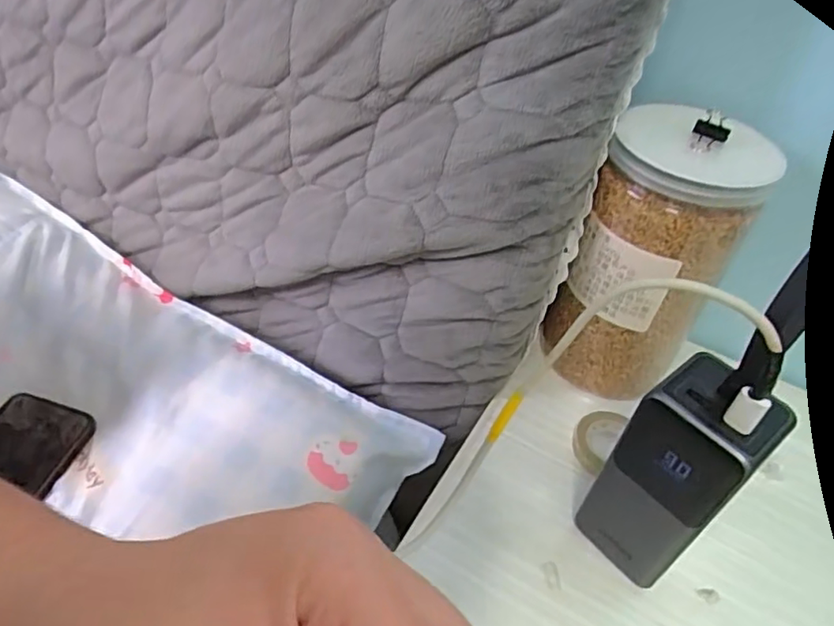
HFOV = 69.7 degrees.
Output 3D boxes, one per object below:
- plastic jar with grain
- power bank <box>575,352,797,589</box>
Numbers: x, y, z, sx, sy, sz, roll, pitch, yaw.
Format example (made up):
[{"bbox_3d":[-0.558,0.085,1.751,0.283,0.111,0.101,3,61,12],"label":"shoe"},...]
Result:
[{"bbox_3d":[0.152,-0.036,0.397,0.086,0.175,0.088,25,46,18],"label":"plastic jar with grain"},{"bbox_3d":[0.133,0.088,0.315,0.045,0.135,0.052,-26,53,-31],"label":"power bank"}]

